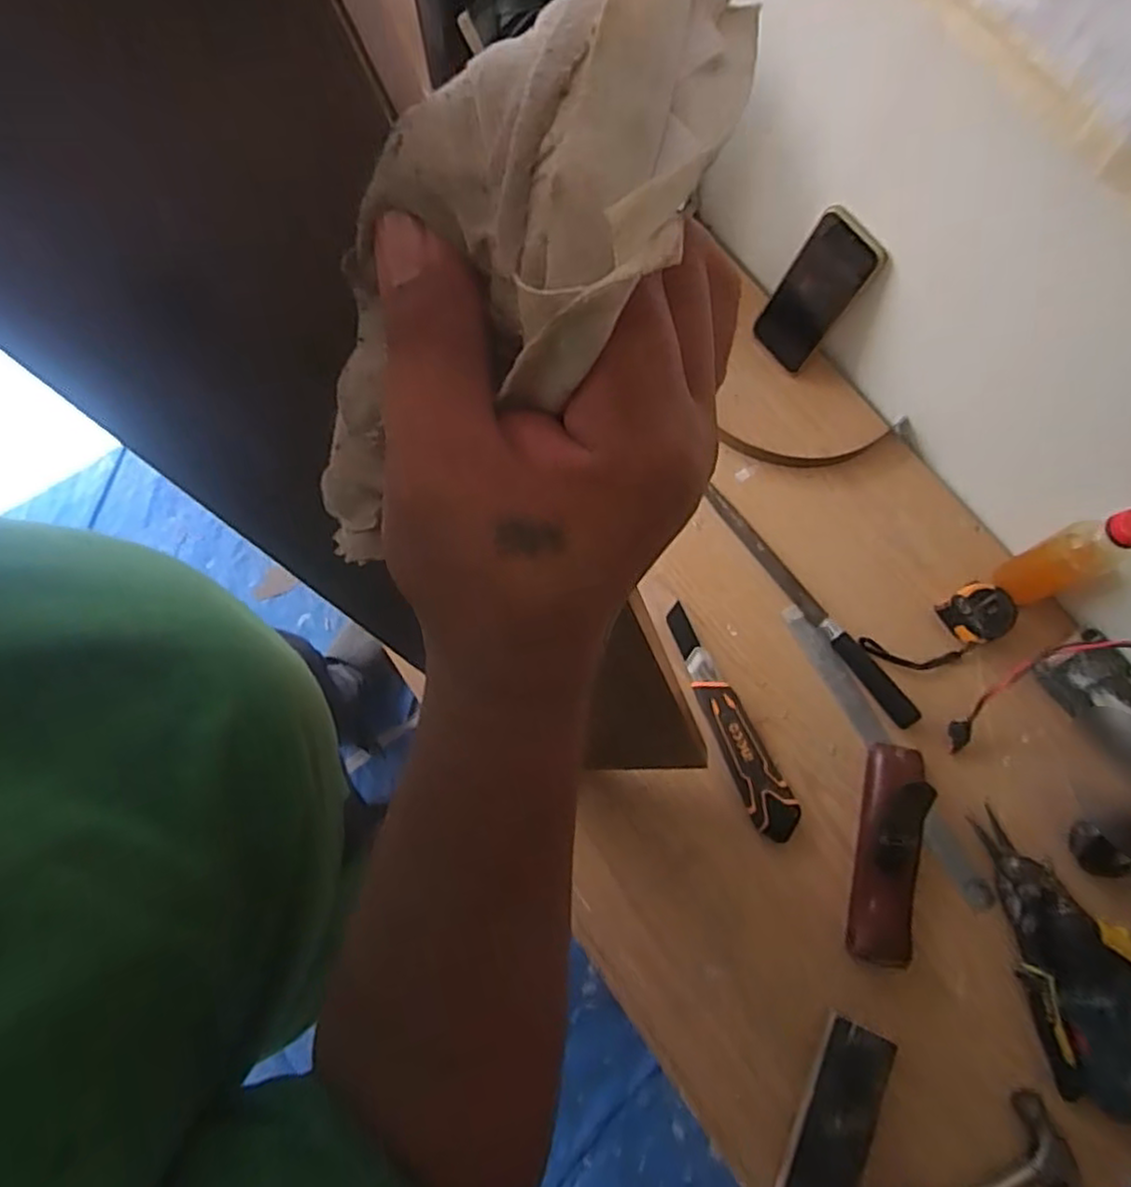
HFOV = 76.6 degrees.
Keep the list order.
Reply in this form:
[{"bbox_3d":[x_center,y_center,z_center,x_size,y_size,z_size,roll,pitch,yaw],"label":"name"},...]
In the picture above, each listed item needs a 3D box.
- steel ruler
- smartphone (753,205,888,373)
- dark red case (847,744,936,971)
[{"bbox_3d":[0.317,0.154,0.713,0.028,0.010,0.327,-26,75,-10],"label":"steel ruler"},{"bbox_3d":[0.269,-0.325,0.775,0.016,0.170,0.085,-23,72,-27],"label":"smartphone"},{"bbox_3d":[0.302,0.236,0.660,0.056,0.042,0.196,15,75,4],"label":"dark red case"}]

